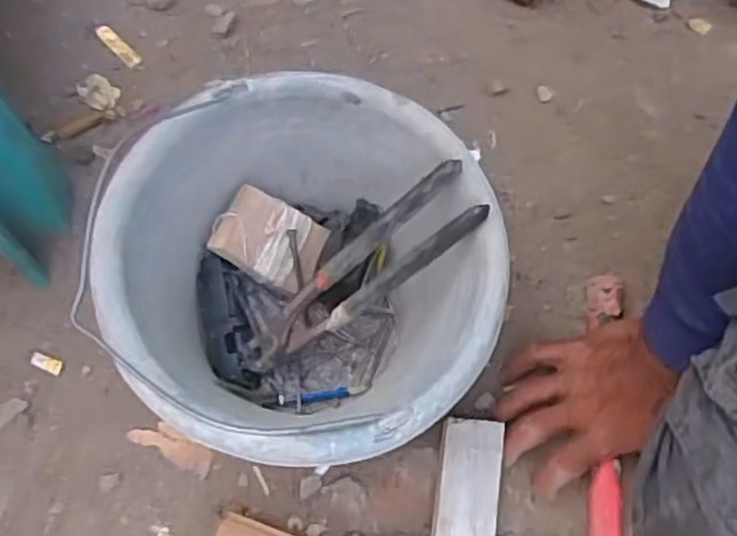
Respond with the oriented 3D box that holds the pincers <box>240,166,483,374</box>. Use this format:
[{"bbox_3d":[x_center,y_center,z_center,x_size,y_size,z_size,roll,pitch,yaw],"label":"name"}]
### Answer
[{"bbox_3d":[-0.012,0.010,0.550,0.228,0.017,0.047,-38,70,25],"label":"pincers"}]

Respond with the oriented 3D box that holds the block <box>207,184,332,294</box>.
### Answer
[{"bbox_3d":[-0.074,-0.023,0.585,0.013,0.095,0.059,14,79,46],"label":"block"}]

